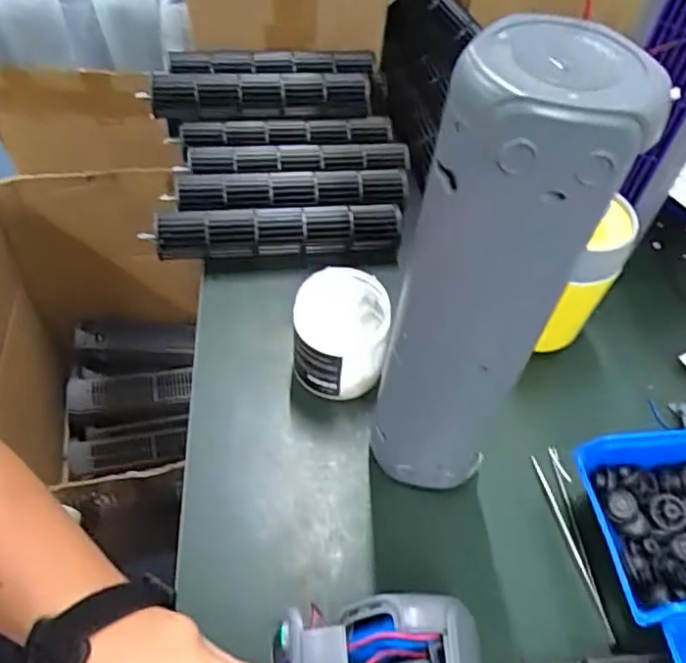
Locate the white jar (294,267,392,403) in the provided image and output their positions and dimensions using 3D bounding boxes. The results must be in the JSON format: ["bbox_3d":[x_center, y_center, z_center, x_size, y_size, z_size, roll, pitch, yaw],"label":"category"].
[{"bbox_3d":[-0.001,0.006,0.499,0.068,0.089,0.071,12,52,5],"label":"white jar"}]

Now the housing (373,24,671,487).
[{"bbox_3d":[0.082,-0.003,0.359,0.085,0.312,0.079,29,54,21],"label":"housing"}]

